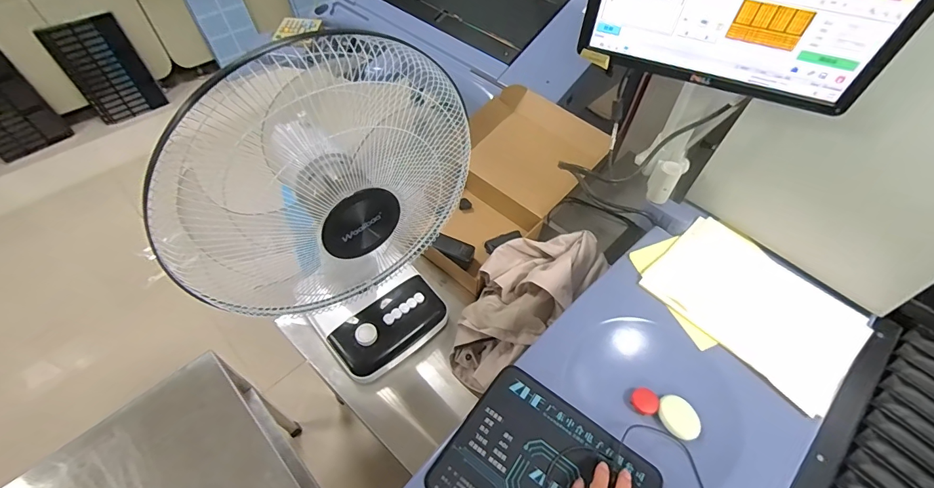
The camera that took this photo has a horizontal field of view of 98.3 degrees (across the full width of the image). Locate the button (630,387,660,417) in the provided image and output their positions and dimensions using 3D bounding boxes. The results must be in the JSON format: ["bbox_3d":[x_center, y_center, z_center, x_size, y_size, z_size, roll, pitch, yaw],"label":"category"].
[{"bbox_3d":[0.271,0.240,0.614,0.039,0.010,0.037,1,53,-1],"label":"button"}]

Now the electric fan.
[{"bbox_3d":[-0.200,0.012,0.682,0.262,0.594,0.398,36,60,23],"label":"electric fan"}]

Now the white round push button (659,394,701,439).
[{"bbox_3d":[0.314,0.256,0.597,0.046,0.011,0.061,-20,56,-16],"label":"white round push button"}]

